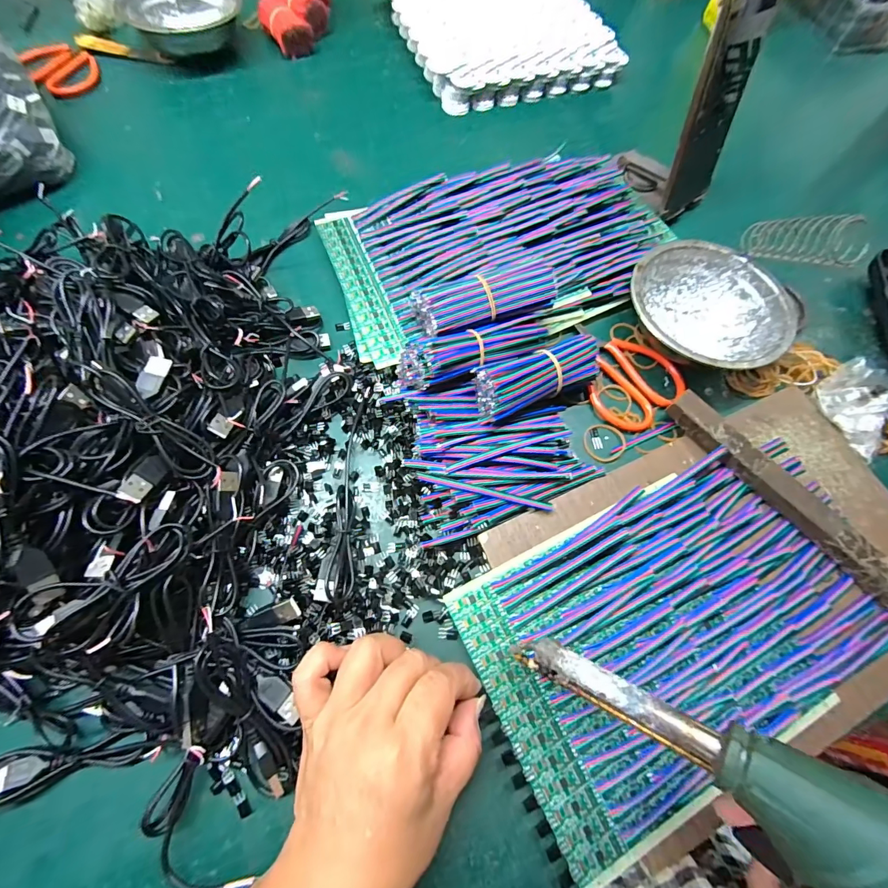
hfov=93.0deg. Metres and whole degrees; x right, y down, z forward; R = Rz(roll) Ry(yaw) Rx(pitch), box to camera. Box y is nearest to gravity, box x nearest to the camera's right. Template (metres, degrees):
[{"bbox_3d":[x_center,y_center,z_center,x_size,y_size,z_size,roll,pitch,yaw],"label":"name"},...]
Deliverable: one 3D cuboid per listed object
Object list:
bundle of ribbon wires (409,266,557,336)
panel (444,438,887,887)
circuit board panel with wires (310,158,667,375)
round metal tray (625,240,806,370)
[{"bbox_3d":[0.032,-0.110,0.329,0.107,0.035,0.036,-13,70,-9],"label":"bundle of ribbon wires"},{"bbox_3d":[0.162,0.109,0.274,0.281,0.011,0.160,-22,69,-13],"label":"panel"},{"bbox_3d":[0.060,-0.178,0.382,0.307,0.030,0.170,-17,68,-11],"label":"circuit board panel with wires"},{"bbox_3d":[0.216,-0.109,0.356,0.123,0.039,0.123,1,66,-3],"label":"round metal tray"}]

